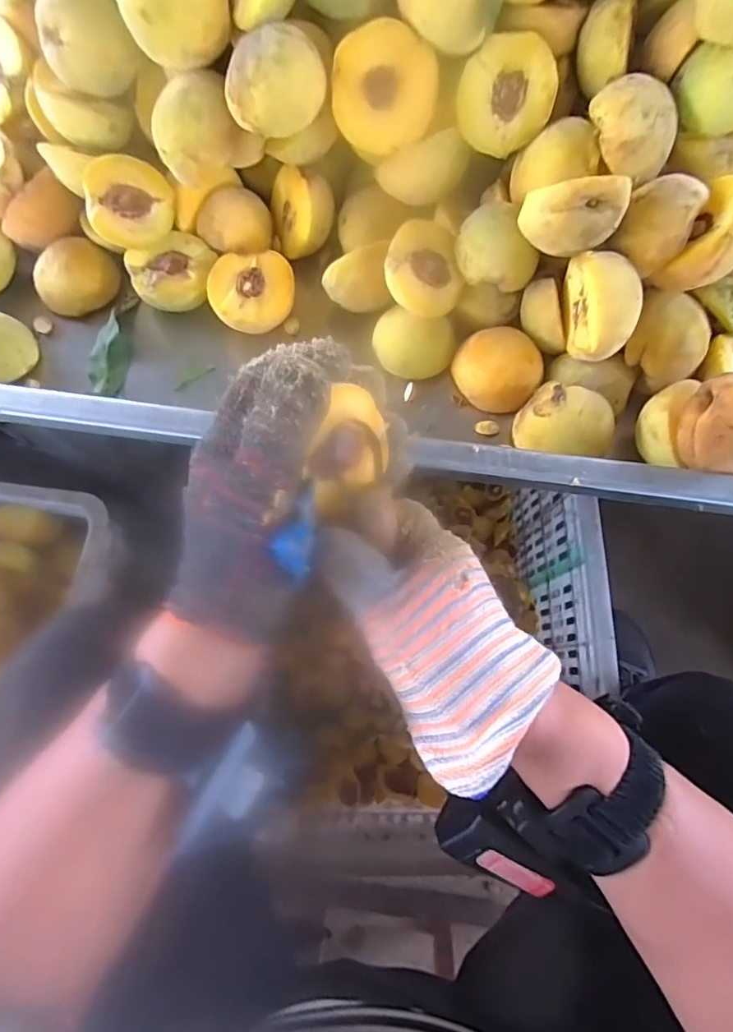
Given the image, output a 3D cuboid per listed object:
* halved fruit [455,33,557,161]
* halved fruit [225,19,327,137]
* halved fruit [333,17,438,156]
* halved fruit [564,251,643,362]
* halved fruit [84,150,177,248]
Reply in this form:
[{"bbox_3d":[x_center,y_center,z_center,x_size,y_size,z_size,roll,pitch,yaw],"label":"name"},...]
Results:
[{"bbox_3d":[0.097,-0.294,0.372,0.063,0.033,0.067,21,112,0],"label":"halved fruit"},{"bbox_3d":[-0.064,-0.287,0.345,0.066,0.035,0.057,-3,116,11],"label":"halved fruit"},{"bbox_3d":[0.011,-0.297,0.368,0.070,0.068,0.036,-1,34,-7],"label":"halved fruit"},{"bbox_3d":[0.160,-0.141,0.359,0.038,0.066,0.069,-1,72,1],"label":"halved fruit"},{"bbox_3d":[-0.183,-0.238,0.403,0.056,0.023,0.064,26,100,-23],"label":"halved fruit"}]

